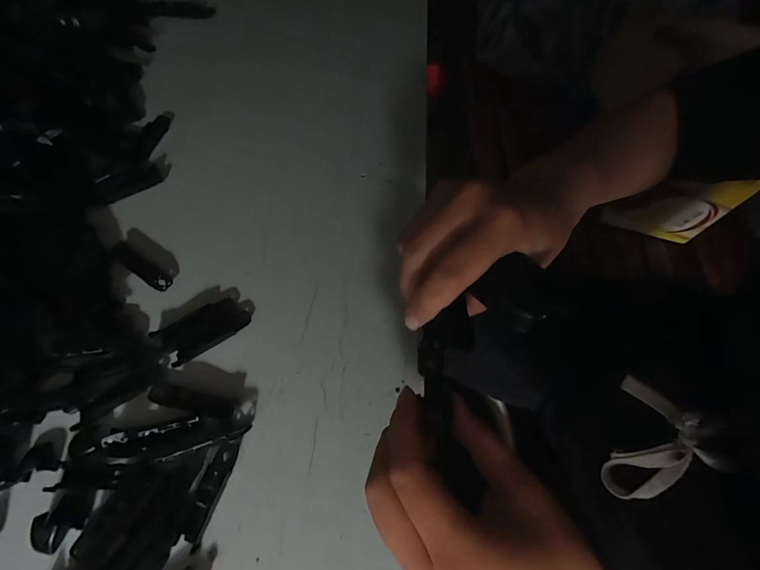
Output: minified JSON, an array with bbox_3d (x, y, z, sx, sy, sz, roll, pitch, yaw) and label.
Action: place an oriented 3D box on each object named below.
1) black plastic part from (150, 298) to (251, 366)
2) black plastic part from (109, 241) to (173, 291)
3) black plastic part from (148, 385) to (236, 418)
[{"bbox_3d":[-0.139,0.034,0.310,0.065,0.009,0.032,-30,69,-17],"label":"black plastic part"},{"bbox_3d":[-0.203,-0.015,0.331,0.063,0.007,0.017,33,66,12],"label":"black plastic part"},{"bbox_3d":[-0.138,0.085,0.288,0.062,0.005,0.016,9,64,1],"label":"black plastic part"}]

